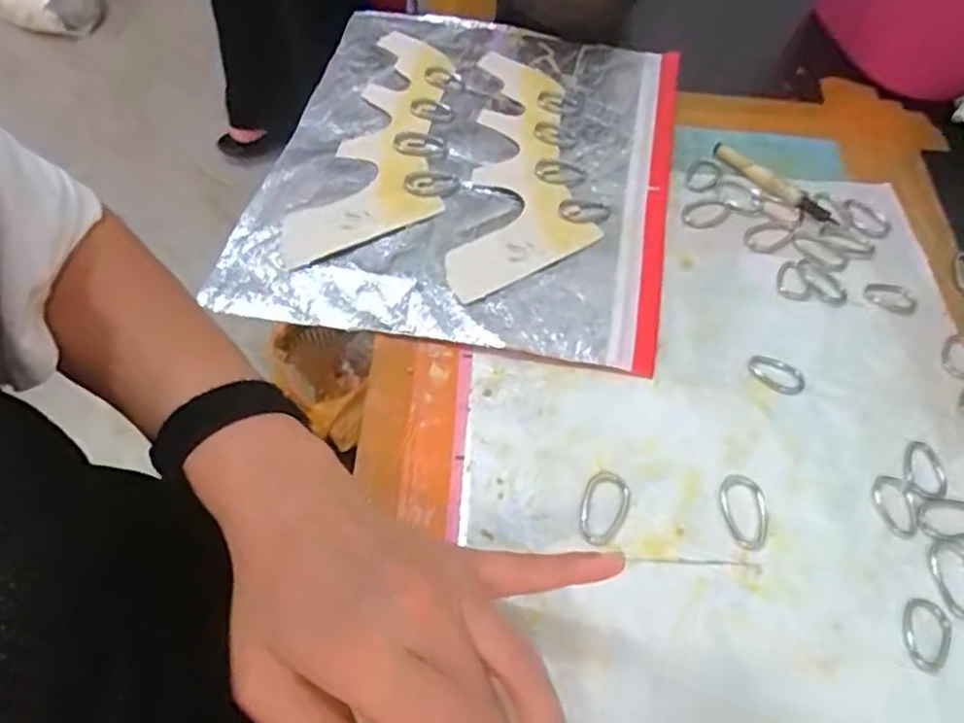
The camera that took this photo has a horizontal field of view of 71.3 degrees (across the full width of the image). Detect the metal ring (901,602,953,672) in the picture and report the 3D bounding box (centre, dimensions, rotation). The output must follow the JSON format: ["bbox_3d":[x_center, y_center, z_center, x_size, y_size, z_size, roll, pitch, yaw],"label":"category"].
[{"bbox_3d":[0.187,0.114,0.280,0.020,0.004,0.029,27,59,15],"label":"metal ring"}]

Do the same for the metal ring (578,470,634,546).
[{"bbox_3d":[0.055,0.066,0.303,0.020,0.004,0.035,21,58,11],"label":"metal ring"}]

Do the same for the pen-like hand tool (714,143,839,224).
[{"bbox_3d":[0.188,-0.114,0.431,0.014,0.008,0.090,-37,65,-24],"label":"pen-like hand tool"}]

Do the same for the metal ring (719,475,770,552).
[{"bbox_3d":[0.121,0.069,0.308,0.022,0.005,0.034,2,56,-2],"label":"metal ring"}]

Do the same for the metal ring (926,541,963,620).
[{"bbox_3d":[0.209,0.096,0.295,0.022,0.004,0.034,4,56,0],"label":"metal ring"}]

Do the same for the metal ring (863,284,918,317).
[{"bbox_3d":[0.236,-0.037,0.386,0.029,0.004,0.020,10,56,4],"label":"metal ring"}]

